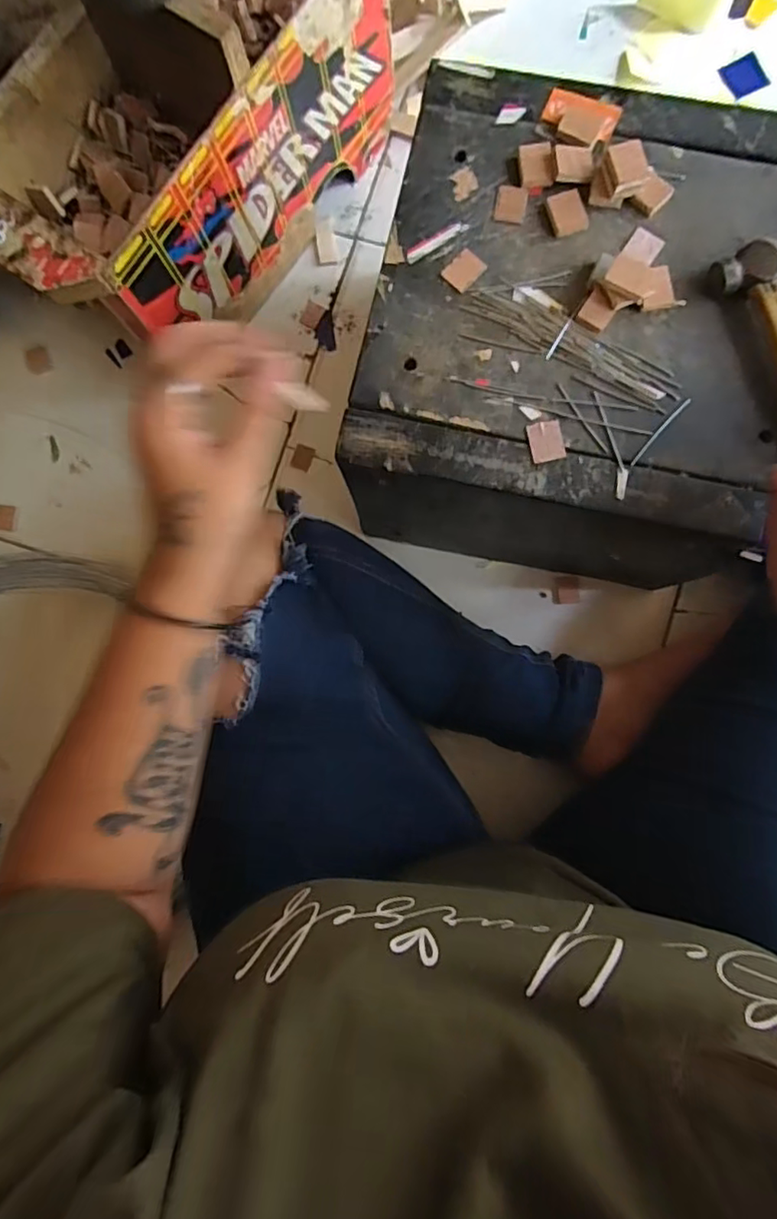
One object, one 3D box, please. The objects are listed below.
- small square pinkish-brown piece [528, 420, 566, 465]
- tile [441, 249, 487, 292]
[{"bbox_3d":[0.094,-0.101,0.341,0.020,0.004,0.024,-11,84,2],"label":"small square pinkish-brown piece"},{"bbox_3d":[0.047,-0.211,0.354,0.024,0.004,0.020,-45,84,-1],"label":"tile"}]

